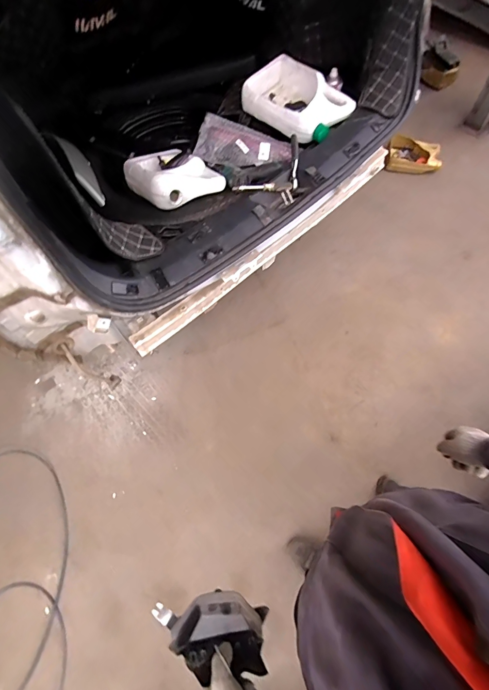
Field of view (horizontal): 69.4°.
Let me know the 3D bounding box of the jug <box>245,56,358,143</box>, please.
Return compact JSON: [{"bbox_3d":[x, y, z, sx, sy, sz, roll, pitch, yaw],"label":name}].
[{"bbox_3d":[0.176,-0.789,1.152,0.333,0.107,0.235,40,73,20],"label":"jug"}]

